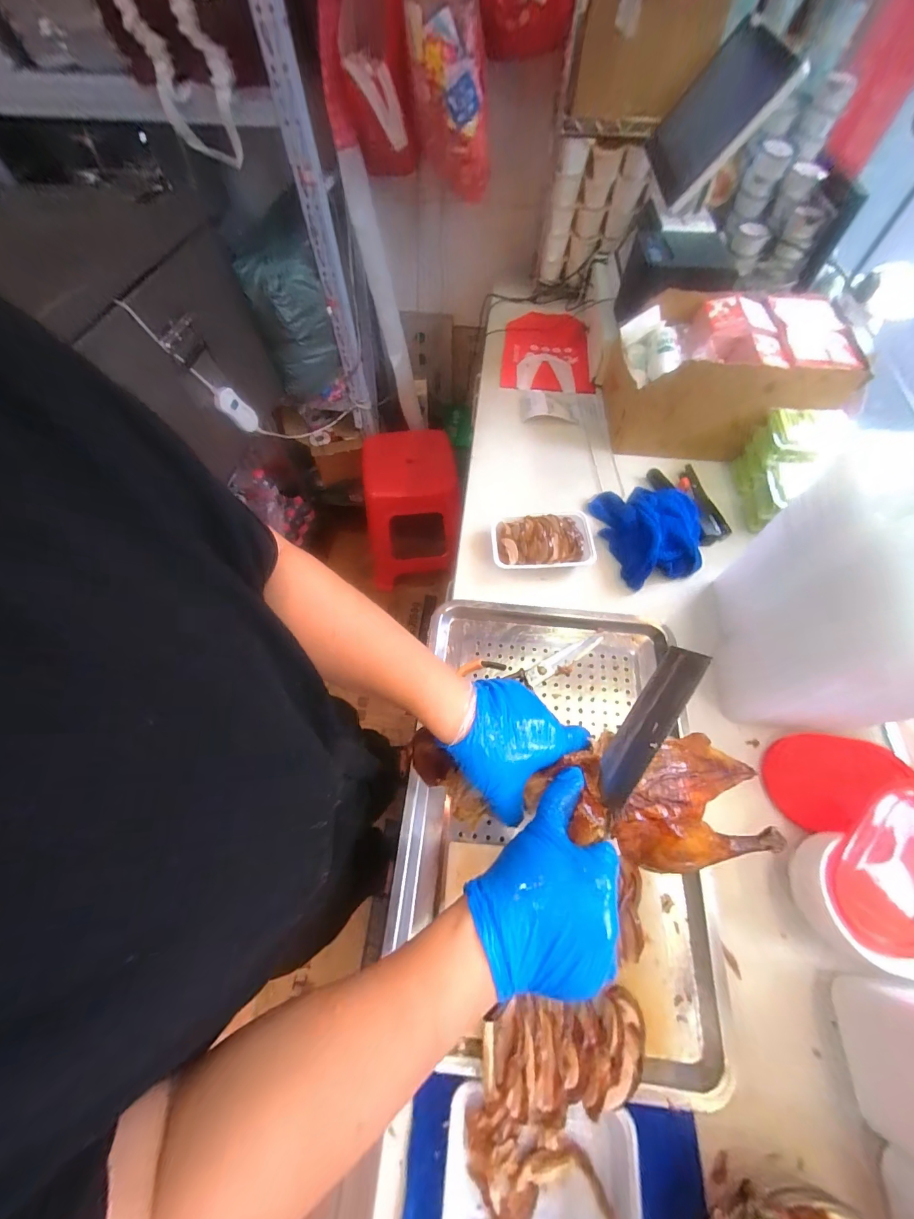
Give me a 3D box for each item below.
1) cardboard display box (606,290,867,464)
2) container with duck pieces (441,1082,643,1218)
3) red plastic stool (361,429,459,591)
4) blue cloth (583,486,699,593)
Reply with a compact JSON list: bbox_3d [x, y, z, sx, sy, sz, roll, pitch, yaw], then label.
[{"bbox_3d":[0.464,-0.412,0.742,0.338,0.209,0.191,7,62,4],"label":"cardboard display box"},{"bbox_3d":[0.073,0.506,0.358,0.163,0.044,0.105,7,62,4],"label":"container with duck pieces"},{"bbox_3d":[-0.157,-0.340,1.414,0.312,0.430,0.317,-4,62,-2],"label":"red plastic stool"},{"bbox_3d":[0.318,-0.135,0.673,0.145,0.068,0.187,-6,62,-3],"label":"blue cloth"}]

